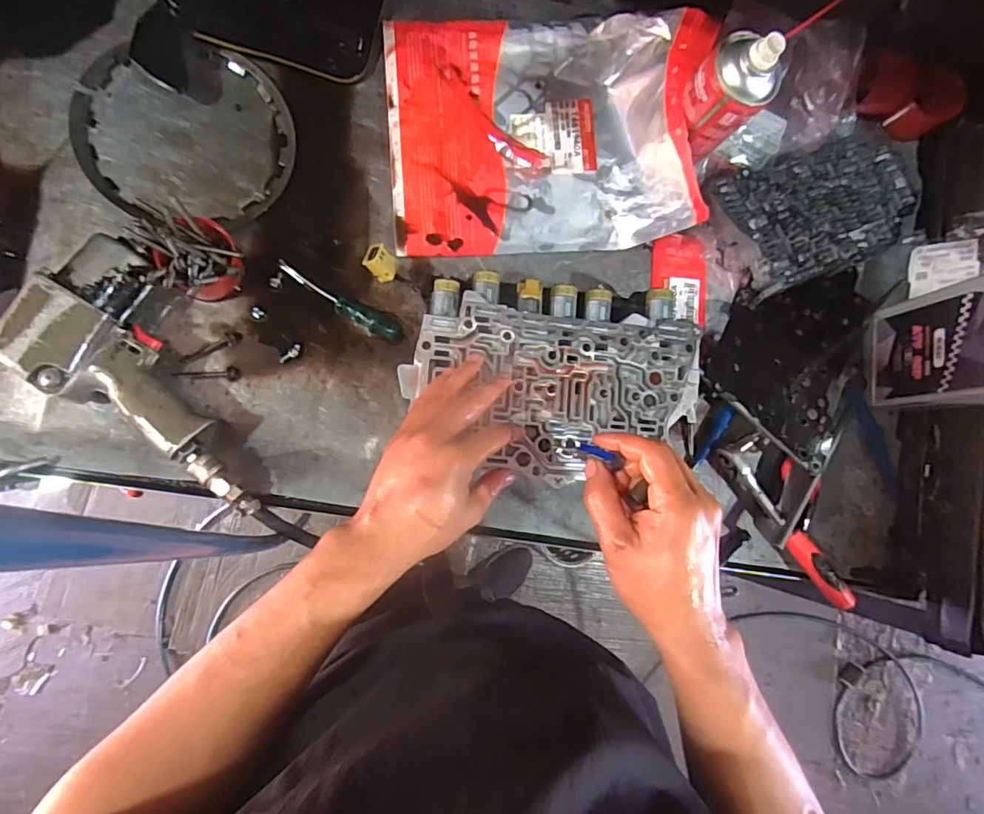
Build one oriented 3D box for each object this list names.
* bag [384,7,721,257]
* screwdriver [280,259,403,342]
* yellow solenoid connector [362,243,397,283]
[{"bbox_3d":[0.052,-0.299,0.545,0.311,0.089,0.264,-3,85,-7],"label":"bag"},{"bbox_3d":[-0.155,-0.105,0.540,0.140,0.016,0.022,28,83,-3],"label":"screwdriver"},{"bbox_3d":[-0.106,-0.136,0.506,0.026,0.018,0.034,-48,121,-7],"label":"yellow solenoid connector"}]

